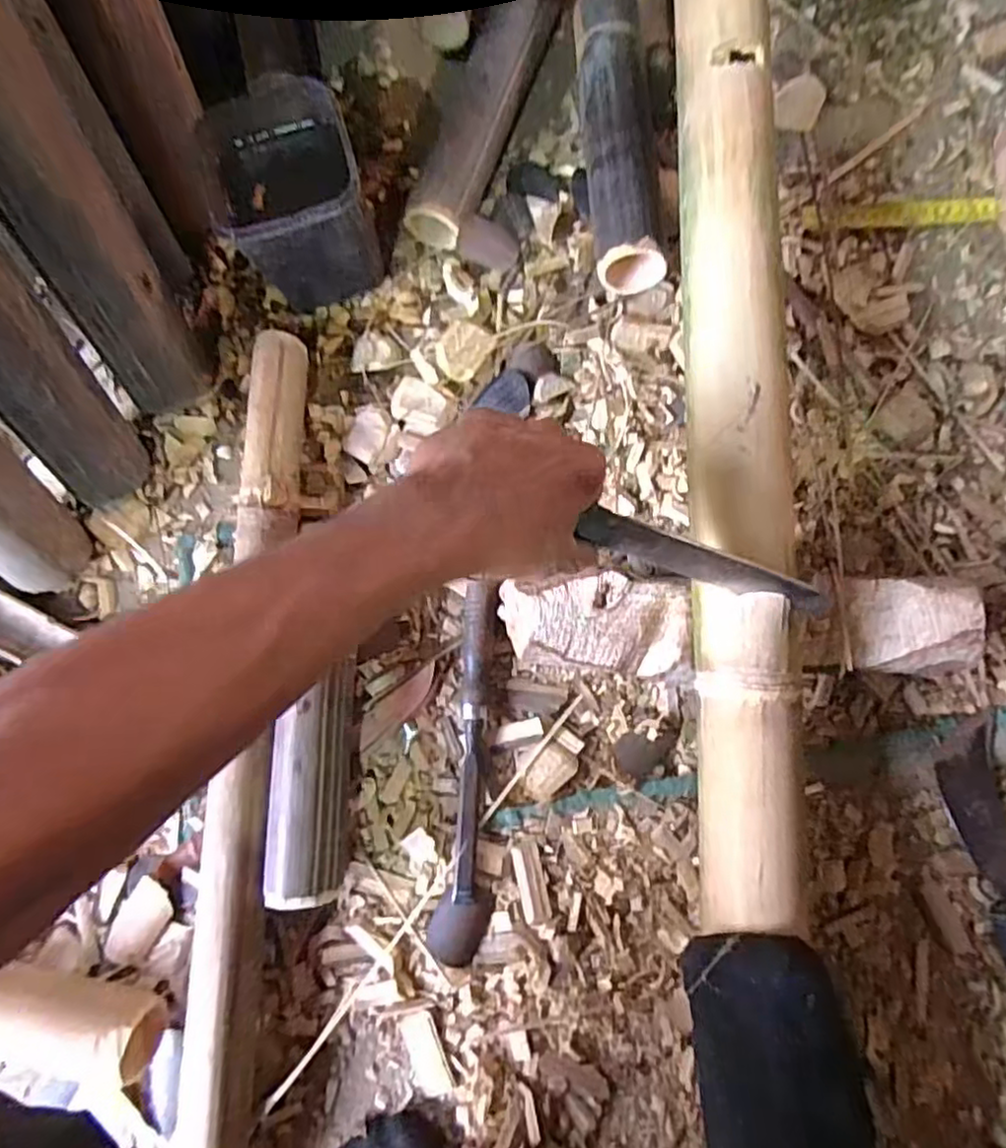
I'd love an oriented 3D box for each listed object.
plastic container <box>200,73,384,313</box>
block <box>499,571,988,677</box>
[{"bbox_3d":[-0.160,-0.293,0.535,0.105,0.125,0.112,-1,81,4],"label":"plastic container"},{"bbox_3d":[0.168,0.039,0.498,0.333,0.058,0.076,1,81,4],"label":"block"}]

